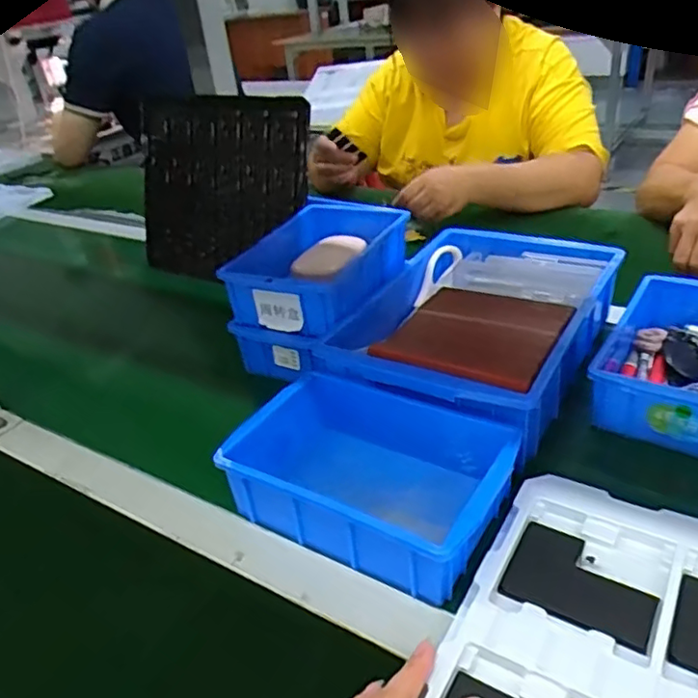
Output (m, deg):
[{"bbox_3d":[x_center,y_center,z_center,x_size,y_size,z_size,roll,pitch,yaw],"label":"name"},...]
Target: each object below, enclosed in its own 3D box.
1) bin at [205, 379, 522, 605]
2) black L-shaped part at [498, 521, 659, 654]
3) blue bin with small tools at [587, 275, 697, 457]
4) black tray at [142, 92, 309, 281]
[{"bbox_3d":[0.018,0.102,0.491,0.203,0.077,0.141,13,38,29],"label":"bin"},{"bbox_3d":[0.152,0.152,0.408,0.089,0.009,0.068,15,38,31],"label":"black L-shaped part"},{"bbox_3d":[0.312,0.008,0.567,0.131,0.056,0.213,17,39,33],"label":"blue bin with small tools"},{"bbox_3d":[-0.189,-0.232,0.906,0.326,0.252,0.042,9,12,37],"label":"black tray"}]

